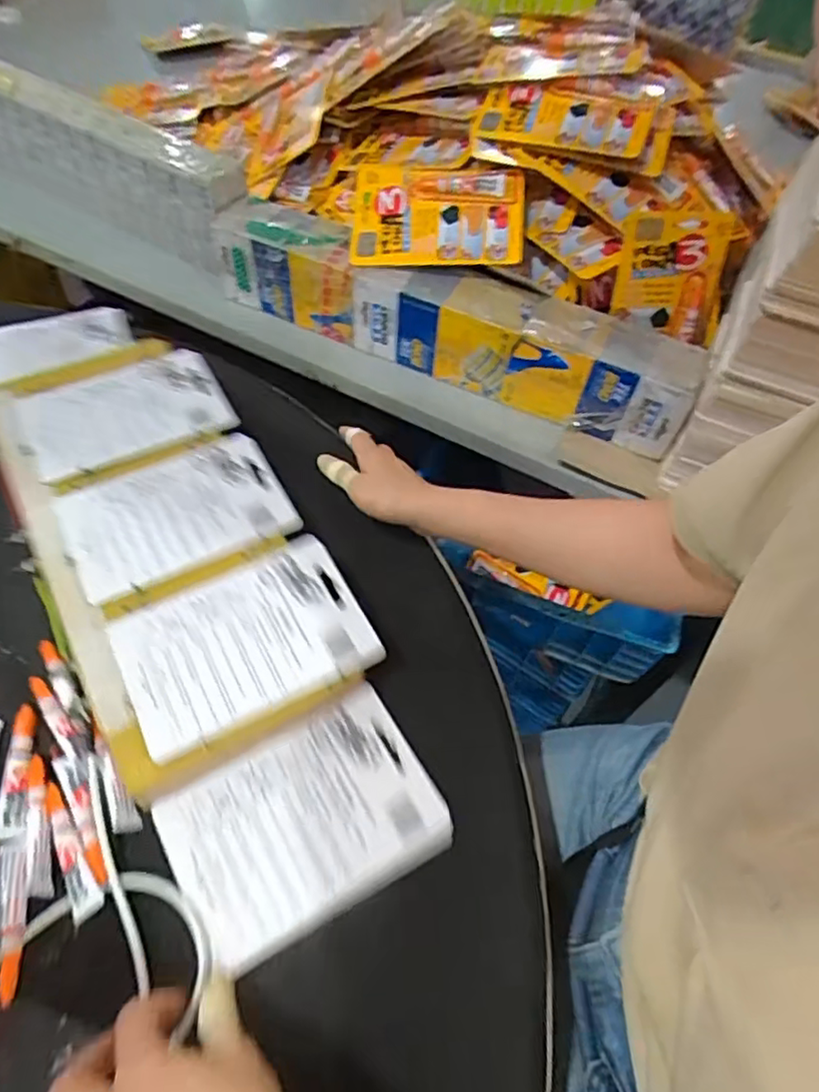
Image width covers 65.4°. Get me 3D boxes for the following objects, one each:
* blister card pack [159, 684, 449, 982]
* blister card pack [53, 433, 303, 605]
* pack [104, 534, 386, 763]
[{"bbox_3d":[-0.065,0.174,0.410,0.158,0.010,0.117,-28,63,-19],"label":"blister card pack"},{"bbox_3d":[-0.188,-0.031,0.513,0.164,0.007,0.120,-23,59,-19],"label":"blister card pack"},{"bbox_3d":[-0.116,0.064,0.452,0.164,0.006,0.117,-24,60,-19],"label":"pack"}]

